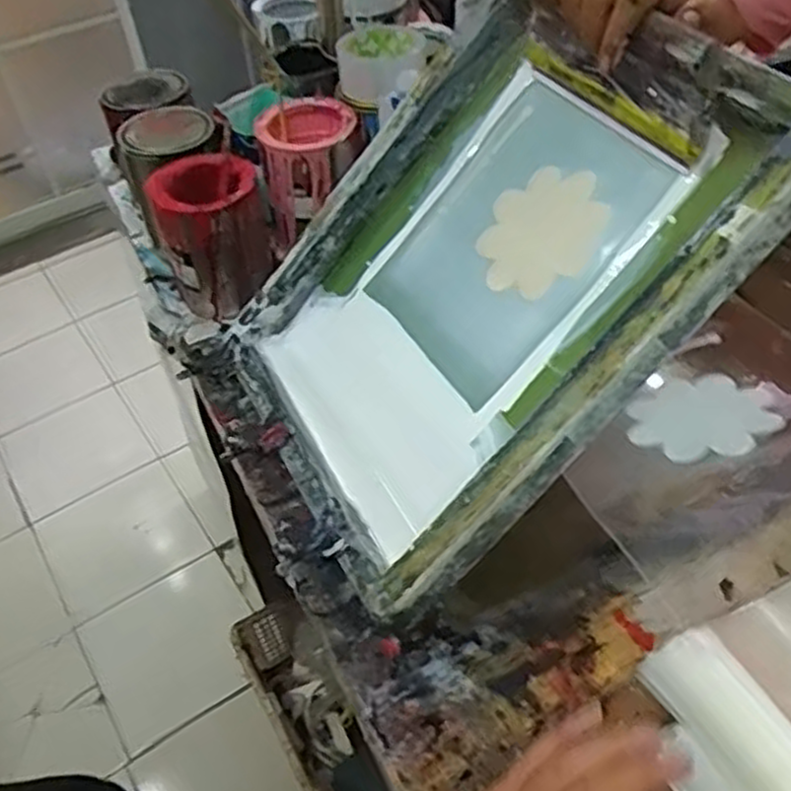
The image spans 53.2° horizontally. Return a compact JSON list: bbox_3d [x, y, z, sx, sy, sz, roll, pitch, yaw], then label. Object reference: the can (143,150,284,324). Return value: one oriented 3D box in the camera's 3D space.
[{"bbox_3d":[-0.187,-0.172,0.843,0.116,0.126,0.107,-18,48,-11],"label":"can"}]

